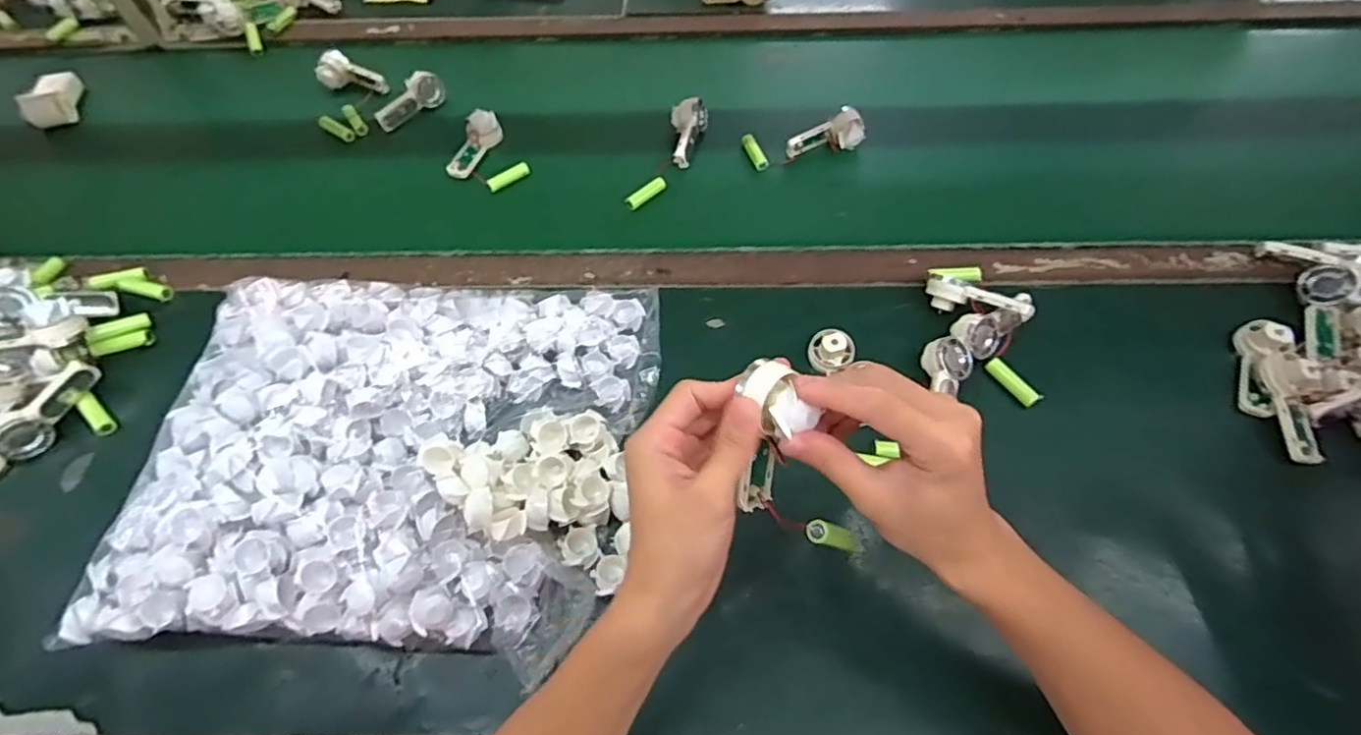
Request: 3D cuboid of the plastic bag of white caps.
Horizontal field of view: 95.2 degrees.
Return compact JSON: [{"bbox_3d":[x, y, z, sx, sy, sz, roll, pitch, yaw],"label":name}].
[{"bbox_3d":[-0.225,0.054,0.510,0.380,0.075,0.333,5,59,4],"label":"plastic bag of white caps"}]

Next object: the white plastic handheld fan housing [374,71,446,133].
[{"bbox_3d":[-0.342,-0.337,0.781,0.035,0.031,0.092,39,68,21],"label":"white plastic handheld fan housing"}]

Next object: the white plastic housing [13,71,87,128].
[{"bbox_3d":[-0.817,-0.349,0.808,0.053,0.033,0.085,-15,60,-7],"label":"white plastic housing"}]

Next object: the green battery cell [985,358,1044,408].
[{"bbox_3d":[0.296,0.012,0.551,0.014,0.013,0.052,-34,65,-17],"label":"green battery cell"}]

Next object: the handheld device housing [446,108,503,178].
[{"bbox_3d":[-0.243,-0.264,0.730,0.040,0.031,0.086,10,60,7],"label":"handheld device housing"}]

